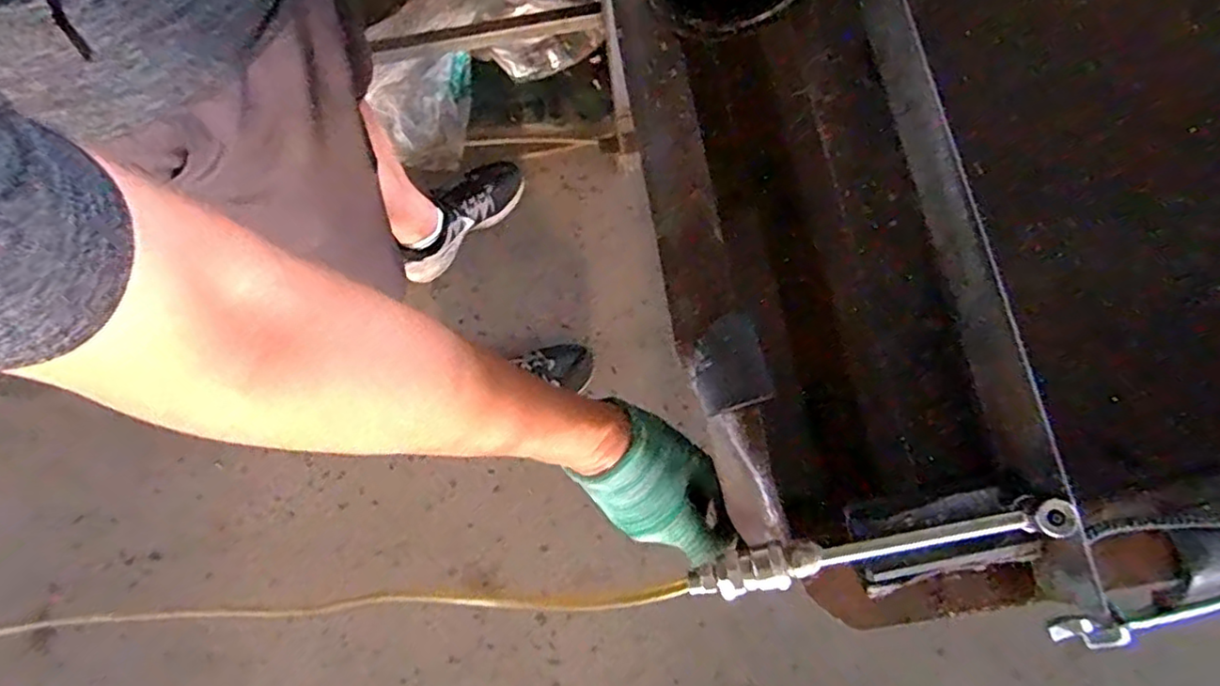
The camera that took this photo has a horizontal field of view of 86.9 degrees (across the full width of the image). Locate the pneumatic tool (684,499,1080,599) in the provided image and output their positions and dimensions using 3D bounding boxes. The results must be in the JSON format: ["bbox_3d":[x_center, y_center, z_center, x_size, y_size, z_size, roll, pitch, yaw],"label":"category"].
[{"bbox_3d":[0.122,0.099,0.309,0.172,0.022,0.020,-16,75,13],"label":"pneumatic tool"}]

